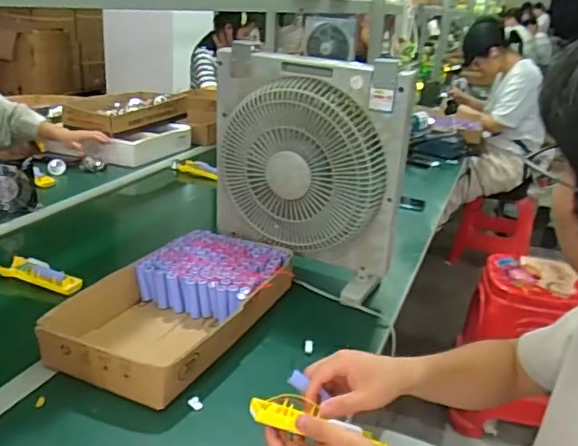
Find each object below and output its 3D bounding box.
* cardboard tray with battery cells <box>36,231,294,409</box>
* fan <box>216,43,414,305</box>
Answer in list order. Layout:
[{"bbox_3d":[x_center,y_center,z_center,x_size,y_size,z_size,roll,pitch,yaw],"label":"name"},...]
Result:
[{"bbox_3d":[-0.182,0.130,0.934,0.257,0.076,0.423,14,23,24],"label":"cardboard tray with battery cells"},{"bbox_3d":[0.018,-0.085,1.051,0.369,0.410,0.081,12,23,20],"label":"fan"}]

